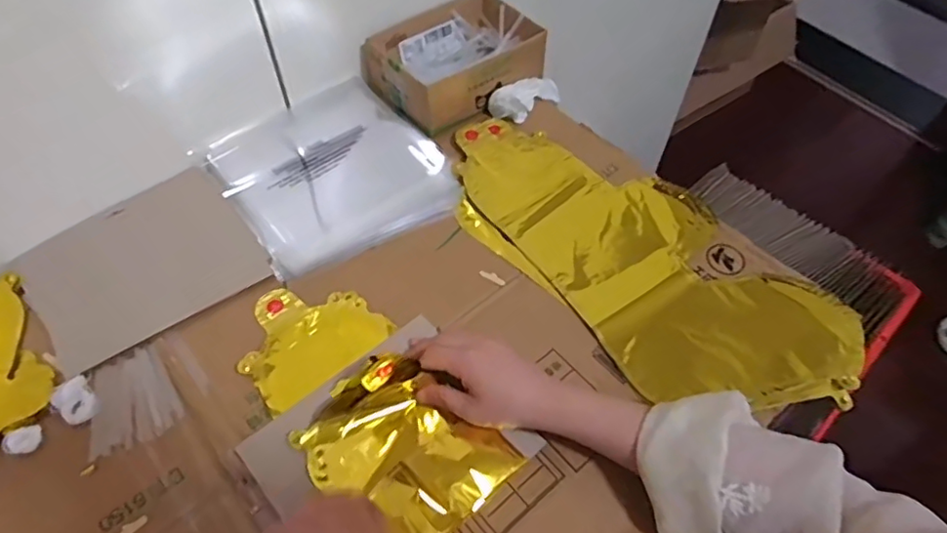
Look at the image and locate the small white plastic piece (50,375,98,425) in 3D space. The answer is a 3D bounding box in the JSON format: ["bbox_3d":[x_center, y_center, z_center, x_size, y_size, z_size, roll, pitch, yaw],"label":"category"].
[{"bbox_3d":[-0.327,0.111,0.486,0.027,0.014,0.033,-30,60,-21],"label":"small white plastic piece"}]

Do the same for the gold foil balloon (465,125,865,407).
[{"bbox_3d":[0.159,-0.018,0.599,0.209,0.032,0.429,-35,60,-22],"label":"gold foil balloon"}]

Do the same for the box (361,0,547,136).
[{"bbox_3d":[-0.023,-0.257,0.730,0.192,0.059,0.141,-30,60,-21],"label":"box"}]

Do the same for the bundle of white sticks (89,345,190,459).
[{"bbox_3d":[-0.288,0.111,0.493,0.070,0.008,0.080,-29,60,-20],"label":"bundle of white sticks"}]

